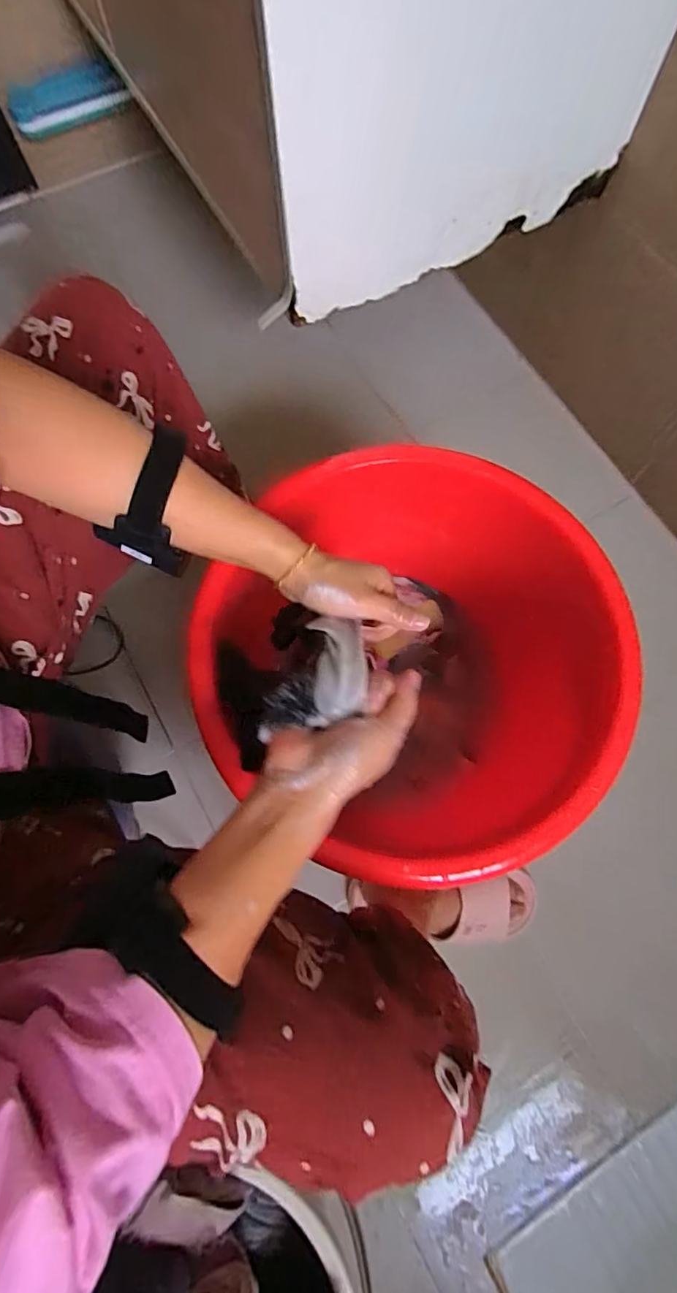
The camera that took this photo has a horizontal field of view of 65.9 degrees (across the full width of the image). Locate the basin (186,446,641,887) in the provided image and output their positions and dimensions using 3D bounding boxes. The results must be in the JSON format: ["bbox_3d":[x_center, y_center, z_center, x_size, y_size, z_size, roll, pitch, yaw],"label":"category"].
[{"bbox_3d":[0.056,0.022,0.543,0.331,0.254,0.377,19,75,6],"label":"basin"}]

